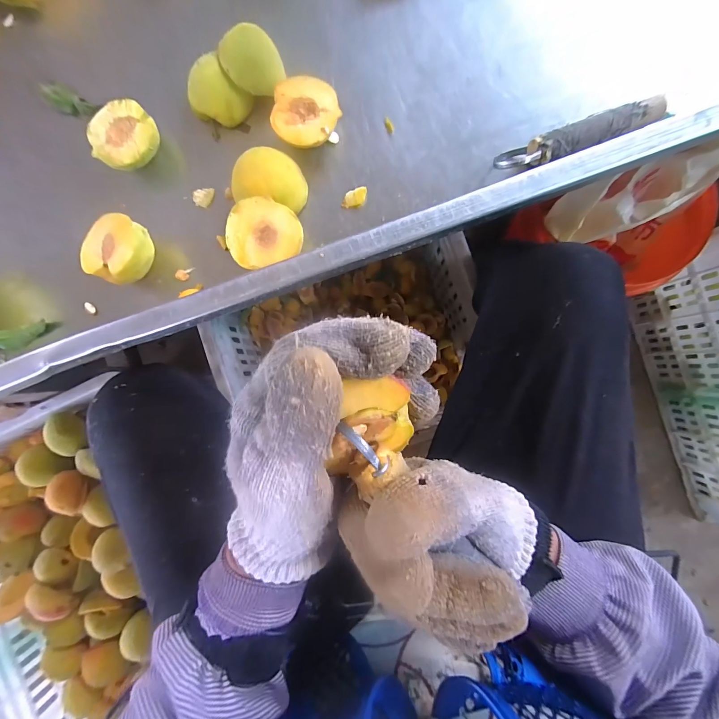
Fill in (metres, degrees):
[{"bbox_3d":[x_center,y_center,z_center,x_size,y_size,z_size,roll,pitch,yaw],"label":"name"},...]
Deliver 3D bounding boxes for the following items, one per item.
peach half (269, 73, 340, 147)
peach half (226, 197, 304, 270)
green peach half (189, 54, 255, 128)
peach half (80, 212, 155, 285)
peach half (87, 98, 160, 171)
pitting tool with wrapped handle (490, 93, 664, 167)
[{"bbox_3d":[-0.046,-0.218,0.311,0.055,0.027,0.059,6,87,3],"label":"peach half"},{"bbox_3d":[-0.084,-0.111,0.303,0.062,0.030,0.053,-14,105,-6],"label":"peach half"},{"bbox_3d":[-0.131,-0.241,0.316,0.045,0.031,0.050,-44,86,0],"label":"green peach half"},{"bbox_3d":[-0.218,-0.098,0.312,0.053,0.038,0.056,0,87,2],"label":"peach half"},{"bbox_3d":[-0.217,-0.206,0.321,0.058,0.026,0.056,0,87,2],"label":"peach half"},{"bbox_3d":[0.191,-0.191,0.299,0.139,0.027,0.028,-16,86,1],"label":"pitting tool with wrapped handle"}]

